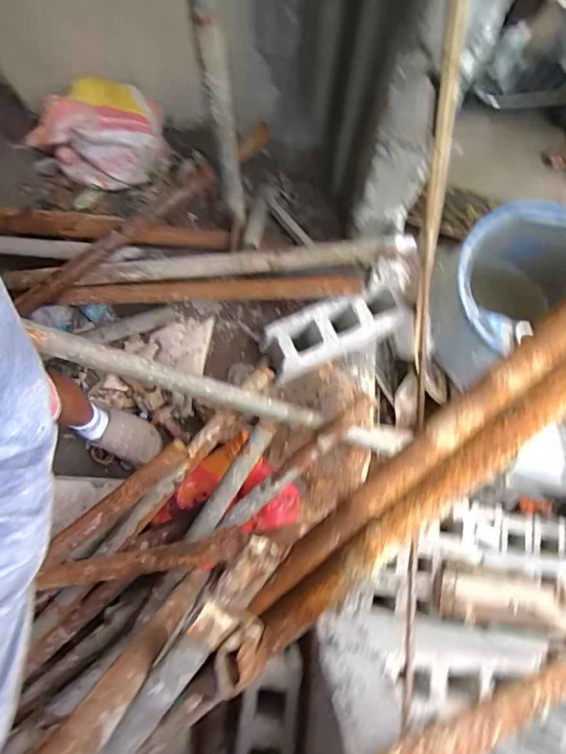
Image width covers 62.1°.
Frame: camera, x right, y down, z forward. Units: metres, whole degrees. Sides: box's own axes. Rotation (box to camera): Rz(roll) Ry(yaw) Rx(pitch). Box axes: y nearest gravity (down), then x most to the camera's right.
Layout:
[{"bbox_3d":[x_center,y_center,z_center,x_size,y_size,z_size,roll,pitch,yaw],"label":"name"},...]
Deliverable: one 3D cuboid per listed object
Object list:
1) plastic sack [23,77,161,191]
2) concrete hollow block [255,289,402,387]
[{"bbox_3d":[-0.529,-0.686,1.345,0.332,0.180,0.231,14,79,2],"label":"plastic sack"},{"bbox_3d":[0.132,-0.115,1.283,0.386,0.199,0.141,-26,80,-6],"label":"concrete hollow block"}]

